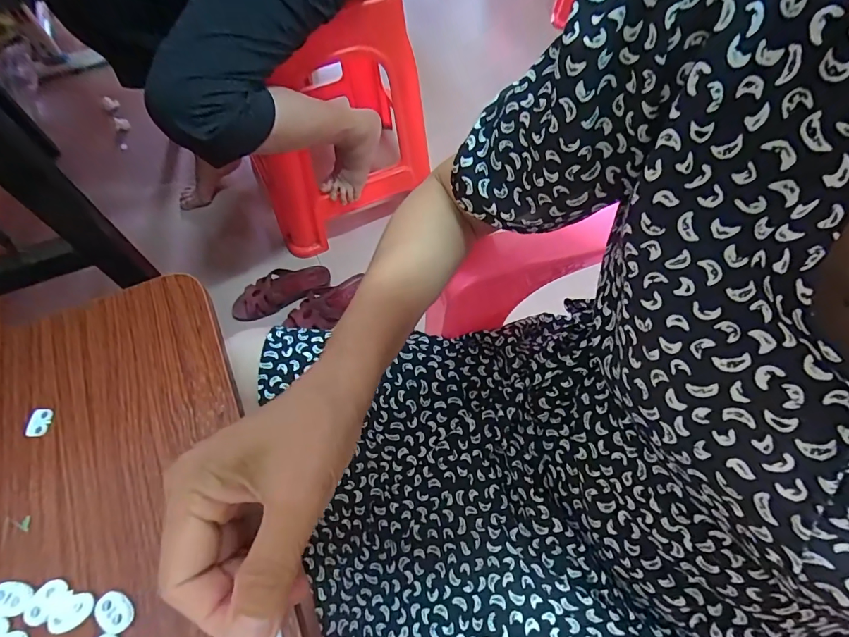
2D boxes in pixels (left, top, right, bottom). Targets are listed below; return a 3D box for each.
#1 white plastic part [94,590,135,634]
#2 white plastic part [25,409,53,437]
[{"bbox_3d":[-0.176,0.167,0.238,0.023,0.004,0.016,27,61,15],"label":"white plastic part"},{"bbox_3d":[-0.269,0.072,0.291,0.015,0.004,0.019,-9,59,-7],"label":"white plastic part"}]

